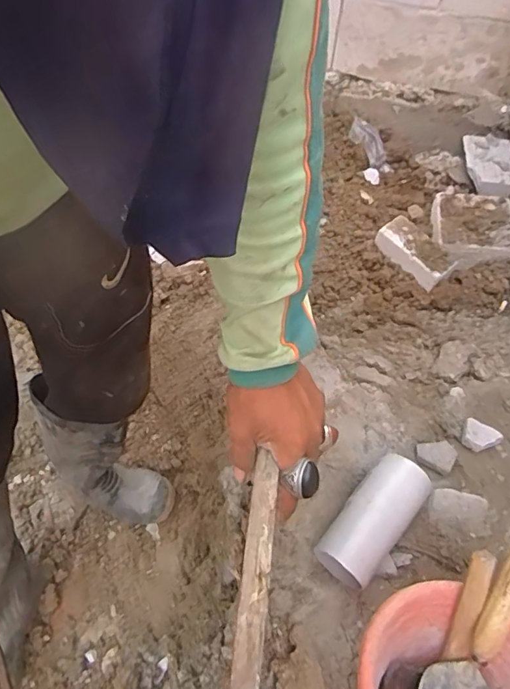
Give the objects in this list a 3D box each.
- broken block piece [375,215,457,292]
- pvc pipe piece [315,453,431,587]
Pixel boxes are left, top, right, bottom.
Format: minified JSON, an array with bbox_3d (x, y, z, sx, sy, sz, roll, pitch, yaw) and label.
[{"bbox_3d":[0.412,-0.239,1.290,0.111,0.060,0.204,-29,61,-21],"label":"broken block piece"},{"bbox_3d":[0.183,0.272,0.772,0.090,0.084,0.200,37,61,21],"label":"pvc pipe piece"}]

